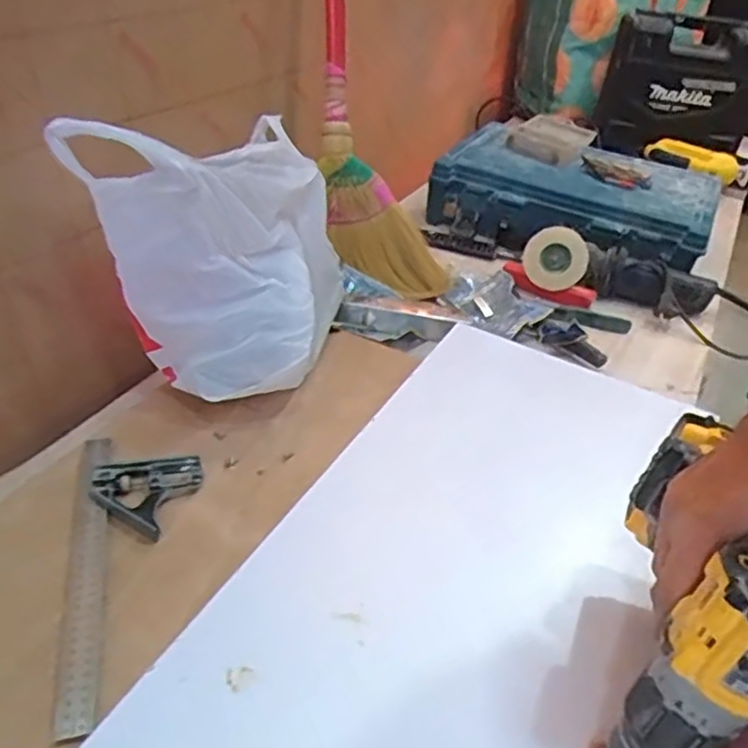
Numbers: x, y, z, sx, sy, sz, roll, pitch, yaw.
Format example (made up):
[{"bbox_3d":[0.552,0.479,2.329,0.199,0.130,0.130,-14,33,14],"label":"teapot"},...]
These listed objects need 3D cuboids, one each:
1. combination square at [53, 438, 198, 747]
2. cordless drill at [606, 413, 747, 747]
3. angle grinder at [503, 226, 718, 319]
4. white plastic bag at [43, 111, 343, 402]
[{"bbox_3d":[-0.208,0.158,0.591,0.107,0.018,0.290,-2,38,-13],"label":"combination square"},{"bbox_3d":[0.216,0.114,0.445,0.069,0.154,0.245,14,41,12],"label":"cordless drill"},{"bbox_3d":[0.375,-0.155,1.071,0.326,0.090,0.099,11,35,4],"label":"angle grinder"},{"bbox_3d":[-0.169,-0.165,0.787,0.245,0.246,0.300,9,37,2],"label":"white plastic bag"}]

